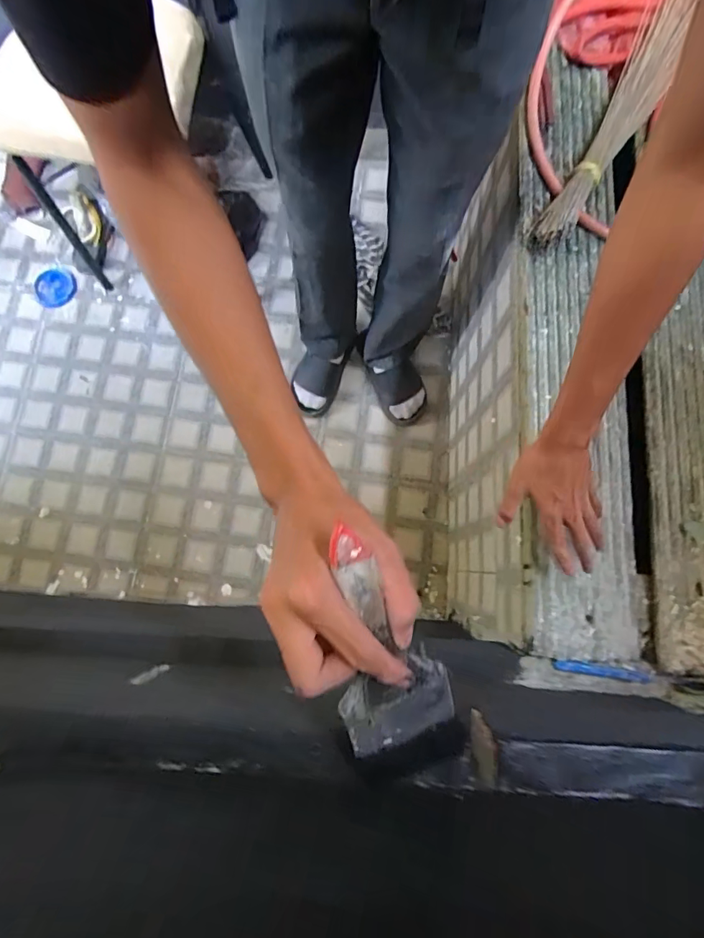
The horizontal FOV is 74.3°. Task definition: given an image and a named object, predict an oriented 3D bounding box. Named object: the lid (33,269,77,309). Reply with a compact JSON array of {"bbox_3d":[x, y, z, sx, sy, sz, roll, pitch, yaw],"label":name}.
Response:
[{"bbox_3d":[-0.814,-0.498,1.270,0.111,0.010,0.119,0,77,1],"label":"lid"}]

